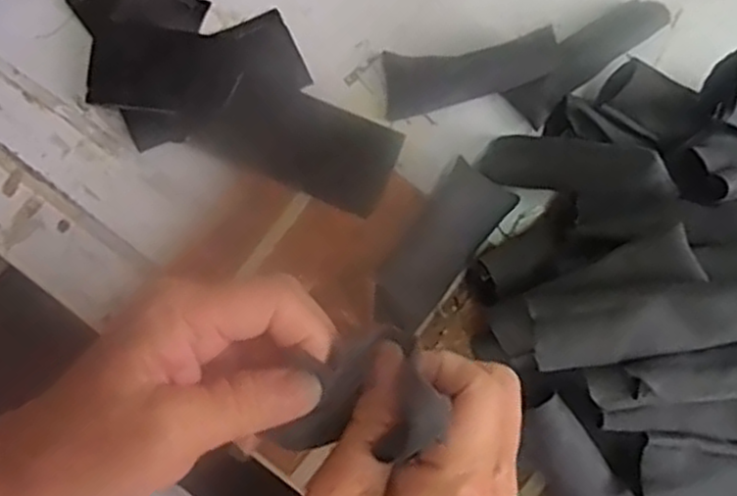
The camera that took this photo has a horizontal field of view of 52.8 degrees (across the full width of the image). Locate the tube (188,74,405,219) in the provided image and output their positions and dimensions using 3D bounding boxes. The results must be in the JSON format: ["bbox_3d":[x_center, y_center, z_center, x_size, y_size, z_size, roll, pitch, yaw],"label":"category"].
[{"bbox_3d":[-0.040,-0.066,0.455,0.114,0.007,0.059,24,80,4],"label":"tube"}]

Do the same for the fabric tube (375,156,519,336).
[{"bbox_3d":[0.041,0.001,0.436,0.040,0.016,0.104,35,81,6],"label":"fabric tube"}]

